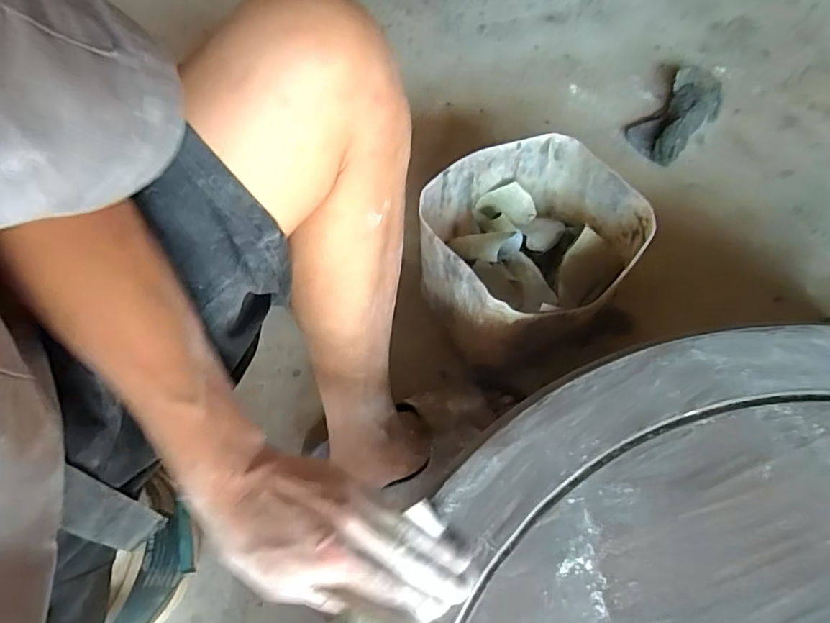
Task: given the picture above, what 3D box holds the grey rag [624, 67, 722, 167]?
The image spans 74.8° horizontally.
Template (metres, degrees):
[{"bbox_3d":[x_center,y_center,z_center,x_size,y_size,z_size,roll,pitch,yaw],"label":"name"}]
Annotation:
[{"bbox_3d":[0.397,-0.299,0.825,0.087,0.043,0.165,41,73,19],"label":"grey rag"}]

